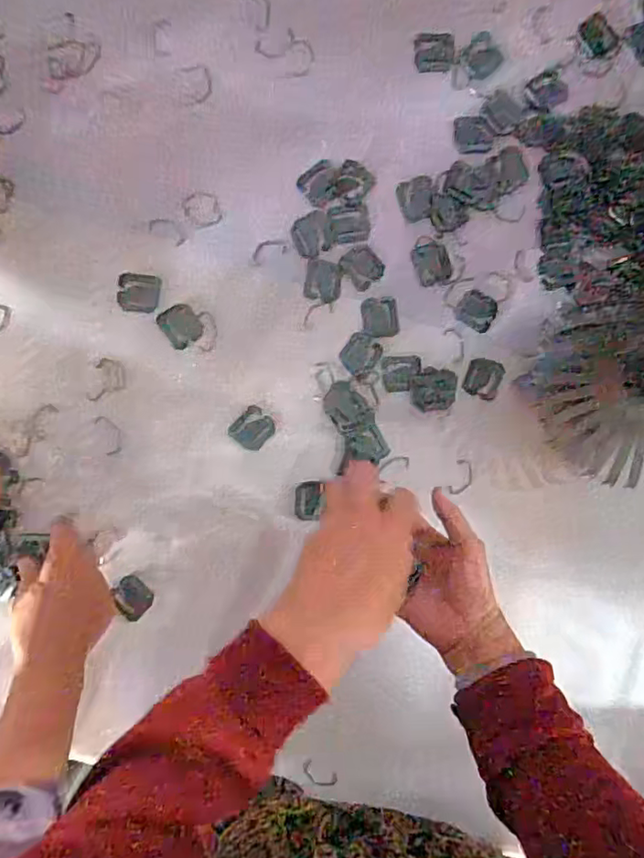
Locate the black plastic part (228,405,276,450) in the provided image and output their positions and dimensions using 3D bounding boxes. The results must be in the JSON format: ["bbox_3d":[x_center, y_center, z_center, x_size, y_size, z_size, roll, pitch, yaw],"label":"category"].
[{"bbox_3d":[-0.067,0.000,0.571,0.035,0.004,0.039,42,89,-4],"label":"black plastic part"}]

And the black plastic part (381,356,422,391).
[{"bbox_3d":[0.079,-0.054,0.574,0.039,0.004,0.035,-4,92,-3],"label":"black plastic part"}]

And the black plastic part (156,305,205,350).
[{"bbox_3d":[-0.135,-0.100,0.561,0.035,0.004,0.038,-36,94,-2],"label":"black plastic part"}]

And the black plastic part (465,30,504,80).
[{"bbox_3d":[0.155,-0.363,0.568,0.037,0.004,0.037,0,92,-3],"label":"black plastic part"}]

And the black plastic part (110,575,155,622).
[{"bbox_3d":[-0.179,0.159,0.551,0.037,0.004,0.033,46,72,-3],"label":"black plastic part"}]

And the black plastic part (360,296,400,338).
[{"bbox_3d":[0.058,-0.109,0.571,0.035,0.004,0.038,-7,93,-3],"label":"black plastic part"}]

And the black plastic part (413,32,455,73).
[{"bbox_3d":[0.110,-0.365,0.566,0.039,0.006,0.033,-8,93,-3],"label":"black plastic part"}]

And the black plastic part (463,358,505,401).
[{"bbox_3d":[0.162,-0.051,0.582,0.034,0.005,0.039,22,91,-4],"label":"black plastic part"}]

